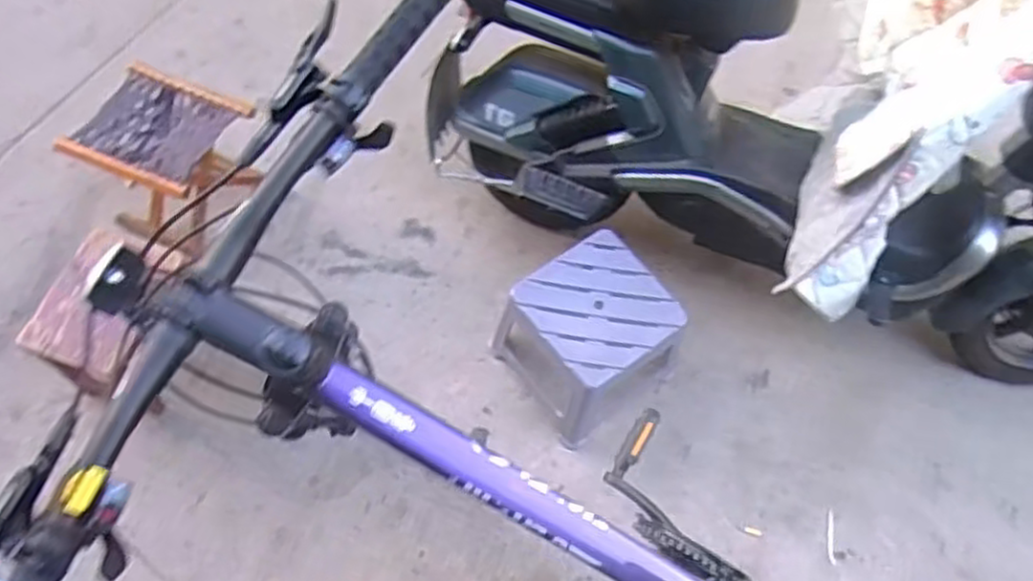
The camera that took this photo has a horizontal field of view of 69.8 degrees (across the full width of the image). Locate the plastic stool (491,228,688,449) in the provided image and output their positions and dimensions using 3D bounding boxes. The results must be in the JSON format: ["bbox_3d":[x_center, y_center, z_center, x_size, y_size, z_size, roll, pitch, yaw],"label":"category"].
[{"bbox_3d":[0.140,0.098,1.461,0.268,0.269,0.277,-34,69,-17],"label":"plastic stool"}]

